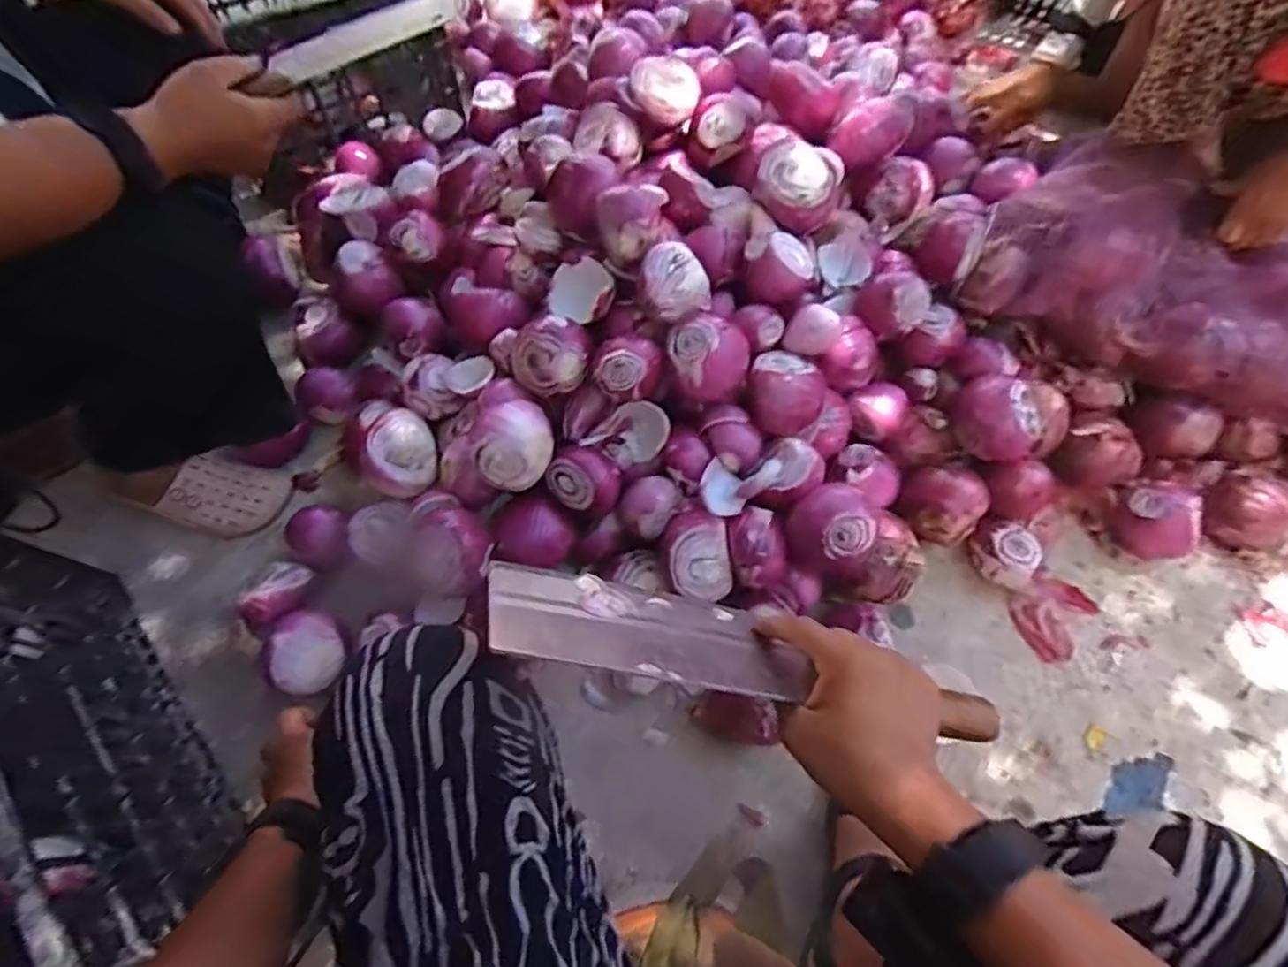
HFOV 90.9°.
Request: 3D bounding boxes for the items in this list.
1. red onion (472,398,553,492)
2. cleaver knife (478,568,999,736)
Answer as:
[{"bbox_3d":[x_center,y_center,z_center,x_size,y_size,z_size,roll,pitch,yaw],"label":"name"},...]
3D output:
[{"bbox_3d":[-0.136,-0.035,0.672,0.085,0.091,0.069,-21,68,-10],"label":"red onion"},{"bbox_3d":[0.064,0.103,0.383,0.317,0.027,0.084,17,21,-18],"label":"cleaver knife"}]

